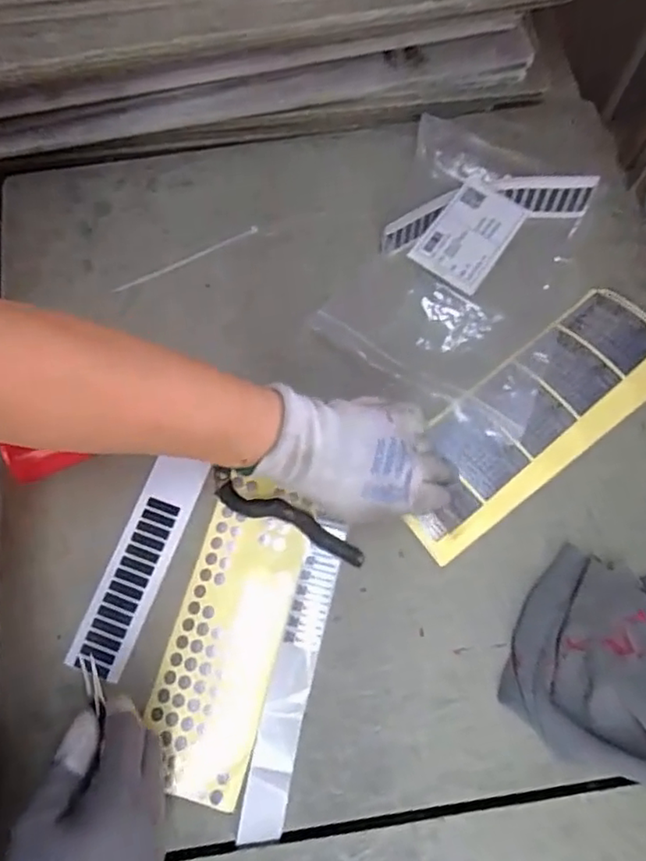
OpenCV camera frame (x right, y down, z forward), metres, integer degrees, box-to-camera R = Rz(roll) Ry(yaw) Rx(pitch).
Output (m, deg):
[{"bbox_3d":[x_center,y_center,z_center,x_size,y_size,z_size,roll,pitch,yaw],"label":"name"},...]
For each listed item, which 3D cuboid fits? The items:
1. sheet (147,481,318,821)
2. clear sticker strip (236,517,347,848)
[{"bbox_3d":[-0.072,0.152,0.465,0.084,0.006,0.225,15,73,5],"label":"sheet"},{"bbox_3d":[-0.021,0.181,0.456,0.030,0.006,0.227,13,73,1],"label":"clear sticker strip"}]

